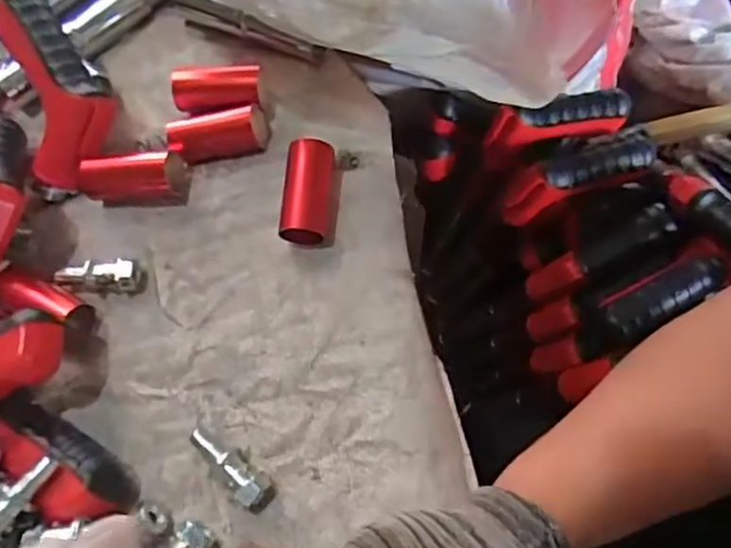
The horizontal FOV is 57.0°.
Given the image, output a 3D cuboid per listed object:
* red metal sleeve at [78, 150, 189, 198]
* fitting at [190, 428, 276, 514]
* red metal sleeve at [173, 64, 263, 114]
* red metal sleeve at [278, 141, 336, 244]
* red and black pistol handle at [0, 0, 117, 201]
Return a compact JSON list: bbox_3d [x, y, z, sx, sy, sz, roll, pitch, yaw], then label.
[{"bbox_3d":[-0.155,-0.063,0.444,0.068,0.027,0.029,-8,68,6],"label":"red metal sleeve"},{"bbox_3d":[-0.075,0.108,0.374,0.055,0.015,0.017,40,79,21],"label":"fitting"},{"bbox_3d":[-0.102,-0.123,0.459,0.060,0.031,0.026,0,69,9],"label":"red metal sleeve"},{"bbox_3d":[-0.038,-0.049,0.421,0.031,0.032,0.060,1,69,10],"label":"red metal sleeve"},{"bbox_3d":[-0.208,-0.129,0.452,0.067,0.042,0.147,-19,88,-6],"label":"red and black pistol handle"}]

